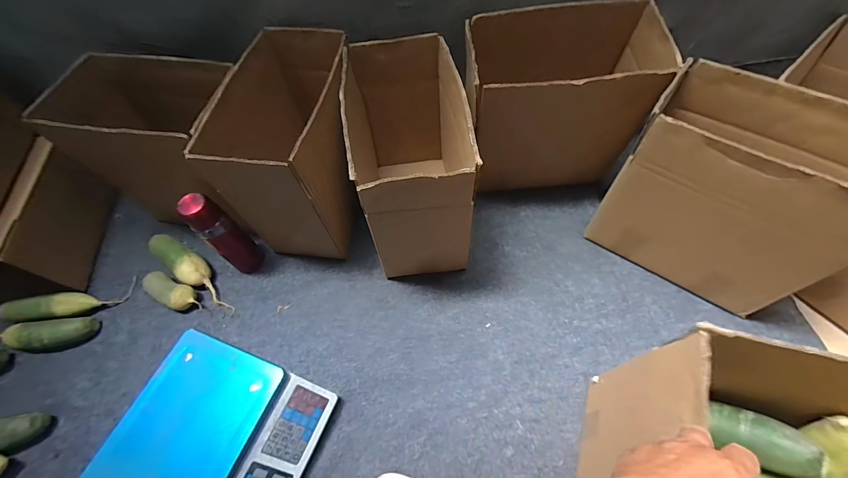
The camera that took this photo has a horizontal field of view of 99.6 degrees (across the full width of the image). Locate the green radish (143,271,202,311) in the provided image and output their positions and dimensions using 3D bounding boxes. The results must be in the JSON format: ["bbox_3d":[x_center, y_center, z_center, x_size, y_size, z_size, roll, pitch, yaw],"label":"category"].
[{"bbox_3d":[-0.555,0.120,0.794,0.135,0.049,0.052,21,64,15],"label":"green radish"}]

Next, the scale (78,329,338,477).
[{"bbox_3d":[-0.362,0.368,0.605,0.307,0.112,0.335,18,63,14],"label":"scale"}]

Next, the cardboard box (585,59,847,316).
[{"bbox_3d":[0.549,-0.080,0.661,0.335,0.339,0.198,32,67,20],"label":"cardboard box"}]

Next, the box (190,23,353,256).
[{"bbox_3d":[-0.250,-0.195,0.785,0.224,0.347,0.368,9,61,10],"label":"box"}]

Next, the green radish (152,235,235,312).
[{"bbox_3d":[-0.525,0.072,0.816,0.267,0.056,0.060,31,67,20],"label":"green radish"}]

